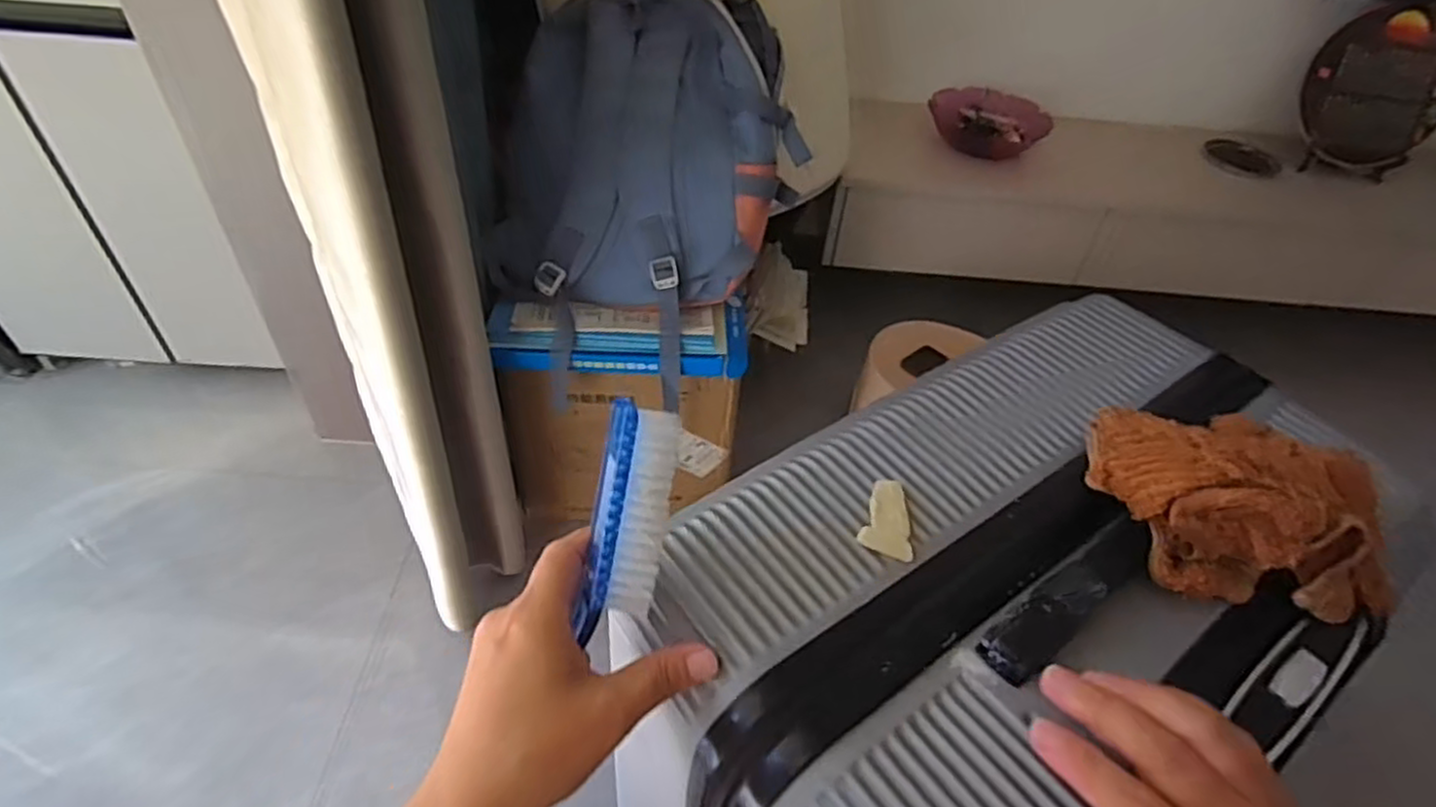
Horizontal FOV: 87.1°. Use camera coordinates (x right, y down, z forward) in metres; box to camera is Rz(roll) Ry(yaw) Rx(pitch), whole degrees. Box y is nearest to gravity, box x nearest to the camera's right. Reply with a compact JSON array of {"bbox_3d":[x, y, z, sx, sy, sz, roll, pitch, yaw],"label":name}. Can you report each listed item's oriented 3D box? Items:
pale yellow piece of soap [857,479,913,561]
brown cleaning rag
[{"bbox_3d":[0.093,0.060,0.402,0.027,0.004,0.048,18,47,12],"label":"pale yellow piece of soap"},{"bbox_3d":[0.275,0.043,0.392,0.144,0.058,0.106,6,45,0],"label":"brown cleaning rag"}]

